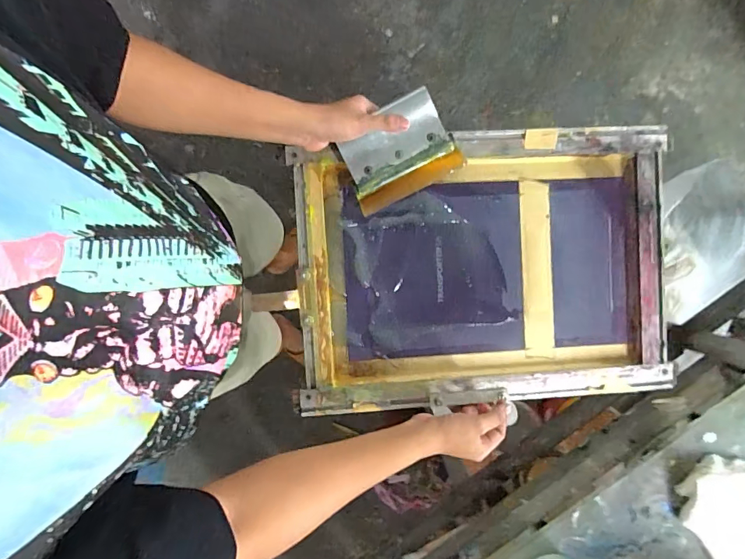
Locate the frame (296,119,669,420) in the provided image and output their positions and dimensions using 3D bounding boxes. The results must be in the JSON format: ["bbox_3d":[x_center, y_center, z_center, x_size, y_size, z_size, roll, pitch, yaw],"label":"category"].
[{"bbox_3d":[0.170,-0.012,0.640,0.546,0.039,0.394,-3,91,-4],"label":"frame"}]

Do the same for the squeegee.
[{"bbox_3d":[0.034,-0.173,0.585,0.150,0.016,0.118,-27,110,9],"label":"squeegee"}]

